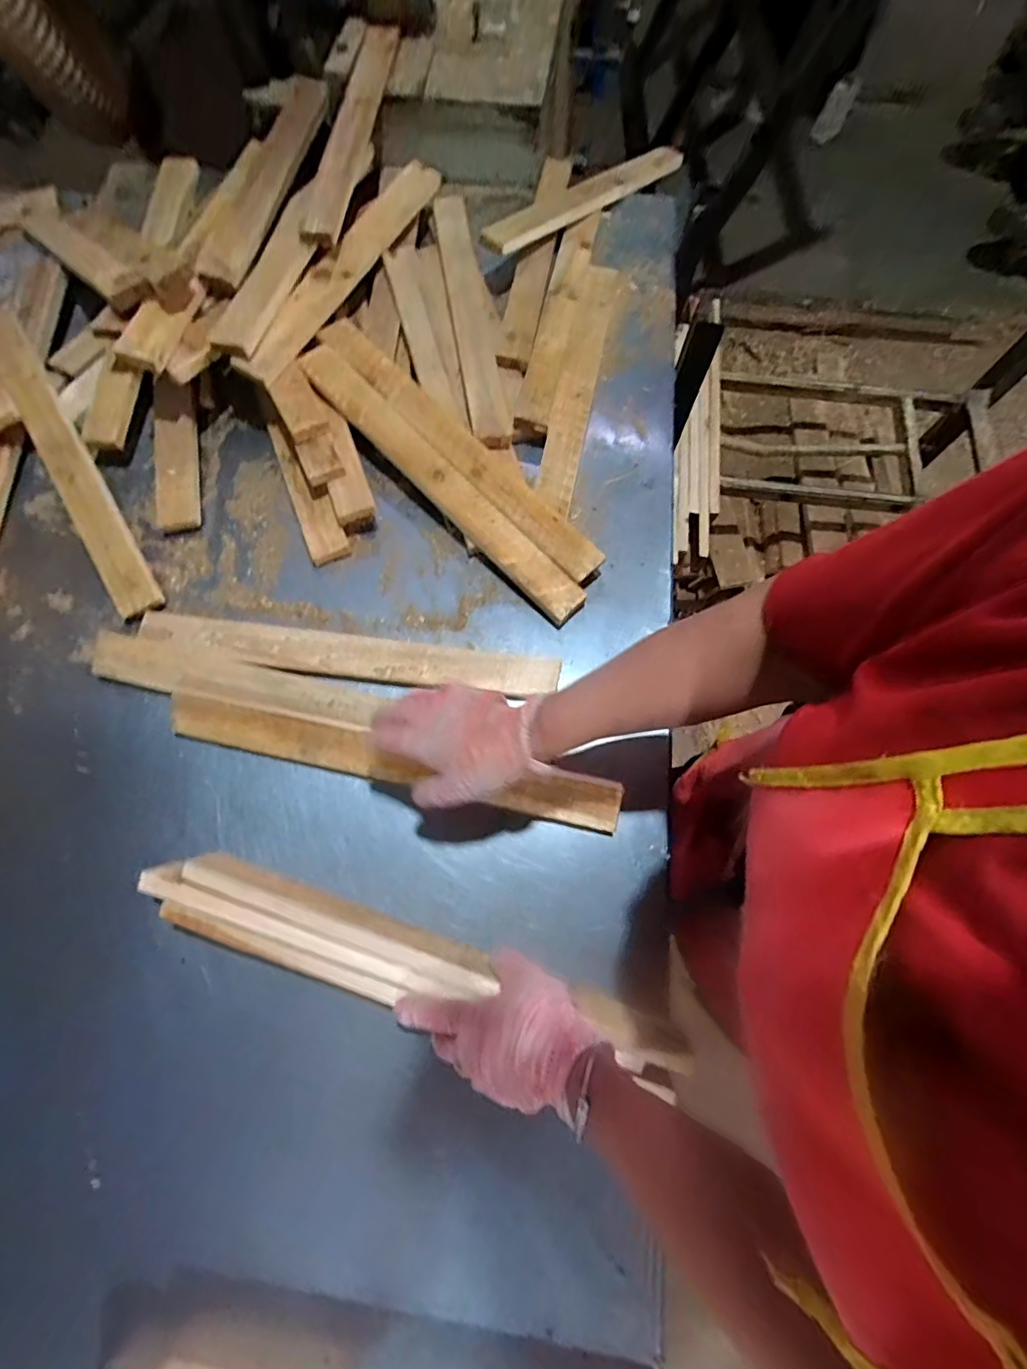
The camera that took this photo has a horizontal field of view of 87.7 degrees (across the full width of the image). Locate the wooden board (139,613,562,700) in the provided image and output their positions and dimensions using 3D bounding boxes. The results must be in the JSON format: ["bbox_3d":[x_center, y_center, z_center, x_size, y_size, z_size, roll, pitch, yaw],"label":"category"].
[{"bbox_3d":[-0.194,-0.035,0.631,0.486,0.024,0.052,7,70,3],"label":"wooden board"}]

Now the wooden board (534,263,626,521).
[{"bbox_3d":[0.094,-0.436,0.774,0.057,0.028,0.479,12,71,5],"label":"wooden board"}]

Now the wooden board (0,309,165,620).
[{"bbox_3d":[-0.603,-0.313,0.708,0.061,0.020,0.548,-34,77,-4],"label":"wooden board"}]

